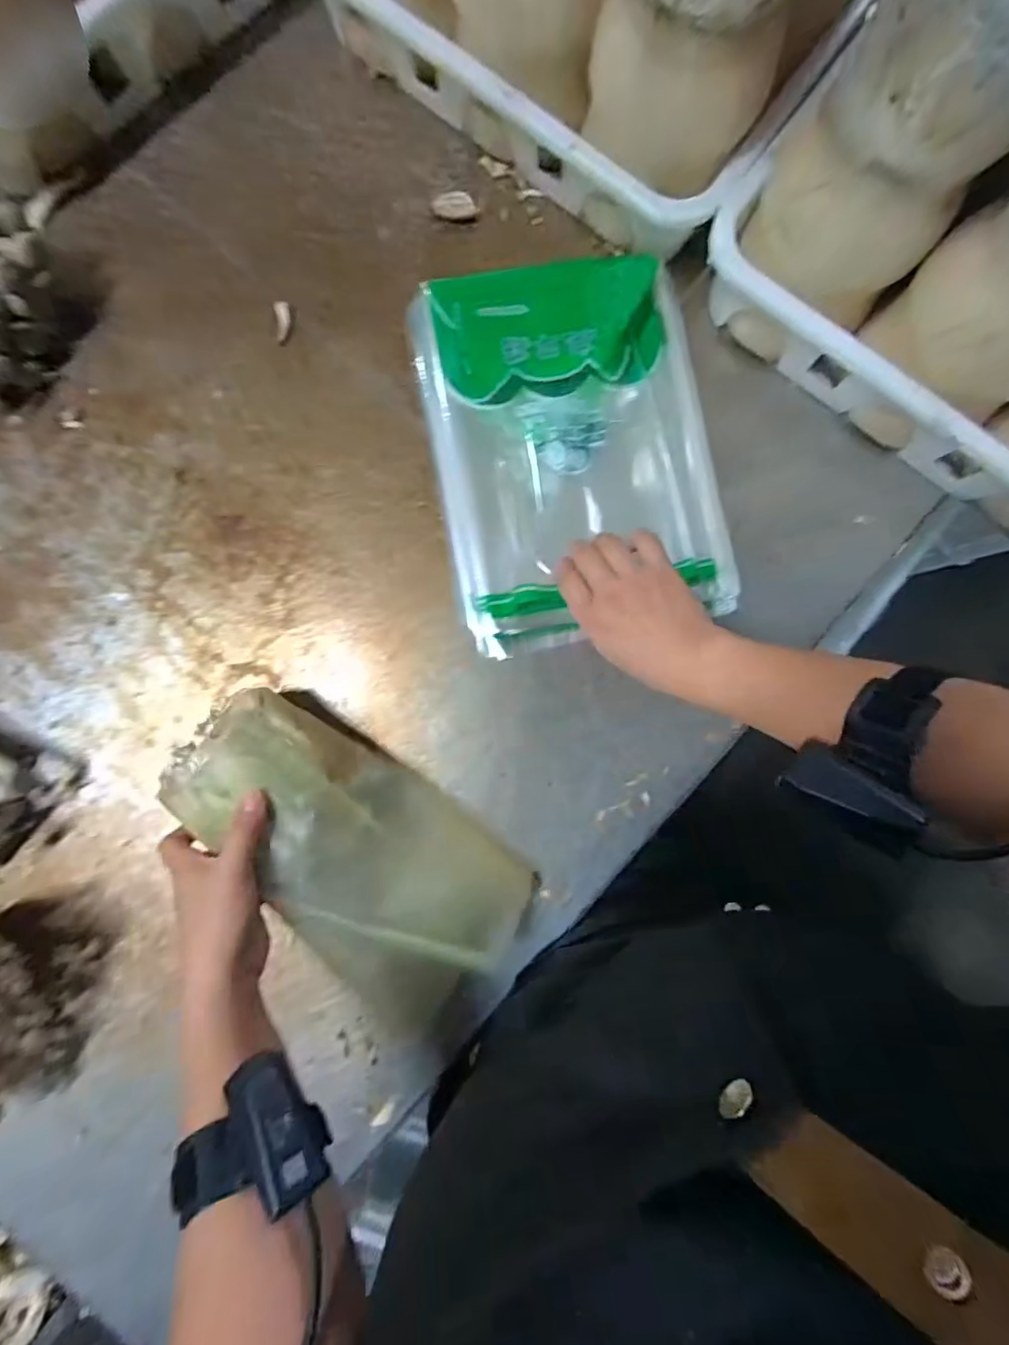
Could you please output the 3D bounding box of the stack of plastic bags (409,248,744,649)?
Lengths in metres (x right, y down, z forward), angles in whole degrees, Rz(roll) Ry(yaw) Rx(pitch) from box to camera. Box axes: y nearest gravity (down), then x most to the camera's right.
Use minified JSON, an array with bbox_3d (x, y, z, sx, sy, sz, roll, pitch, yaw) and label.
[{"bbox_3d":[0.059,-0.195,0.497,0.242,0.061,0.320,-11,87,-1],"label":"stack of plastic bags"}]

